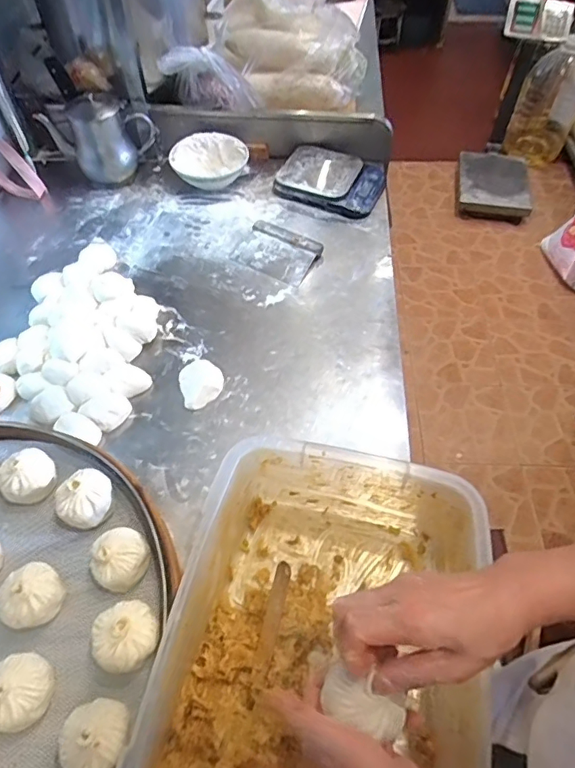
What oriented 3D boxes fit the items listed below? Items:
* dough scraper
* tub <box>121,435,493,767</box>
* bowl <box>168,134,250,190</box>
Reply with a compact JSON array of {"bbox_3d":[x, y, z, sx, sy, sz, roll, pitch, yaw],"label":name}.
[{"bbox_3d":[-0.015,-0.243,0.913,0.136,0.019,0.110,24,59,16],"label":"dough scraper"},{"bbox_3d":[0.033,0.277,0.493,0.283,0.137,0.403,11,56,8],"label":"tub"},{"bbox_3d":[-0.163,-0.447,1.031,0.153,0.064,0.153,0,55,0],"label":"bowl"}]

